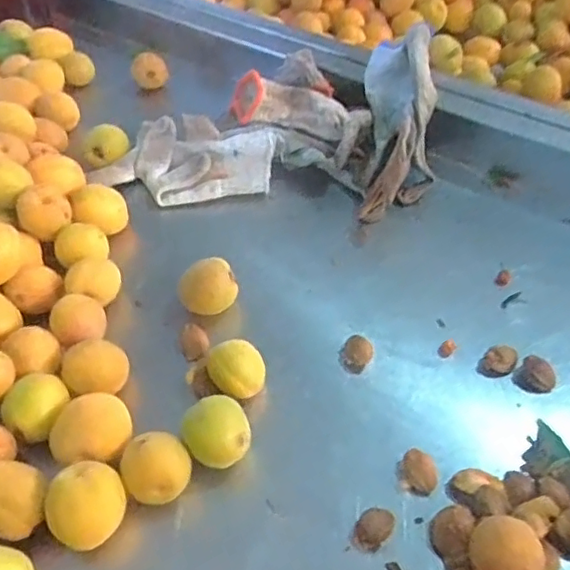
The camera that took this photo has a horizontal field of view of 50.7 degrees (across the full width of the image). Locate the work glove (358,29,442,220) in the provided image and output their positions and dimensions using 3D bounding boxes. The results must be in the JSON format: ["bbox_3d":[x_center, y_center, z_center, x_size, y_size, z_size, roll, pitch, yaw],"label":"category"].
[{"bbox_3d":[0.102,-0.146,0.534,0.068,0.053,0.192,7,67,7],"label":"work glove"}]

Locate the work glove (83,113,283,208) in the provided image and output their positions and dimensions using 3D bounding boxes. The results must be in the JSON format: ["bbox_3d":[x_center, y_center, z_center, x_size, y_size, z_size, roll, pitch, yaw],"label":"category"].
[{"bbox_3d":[-0.091,-0.115,0.546,0.161,0.039,0.077,-2,47,-1],"label":"work glove"}]

